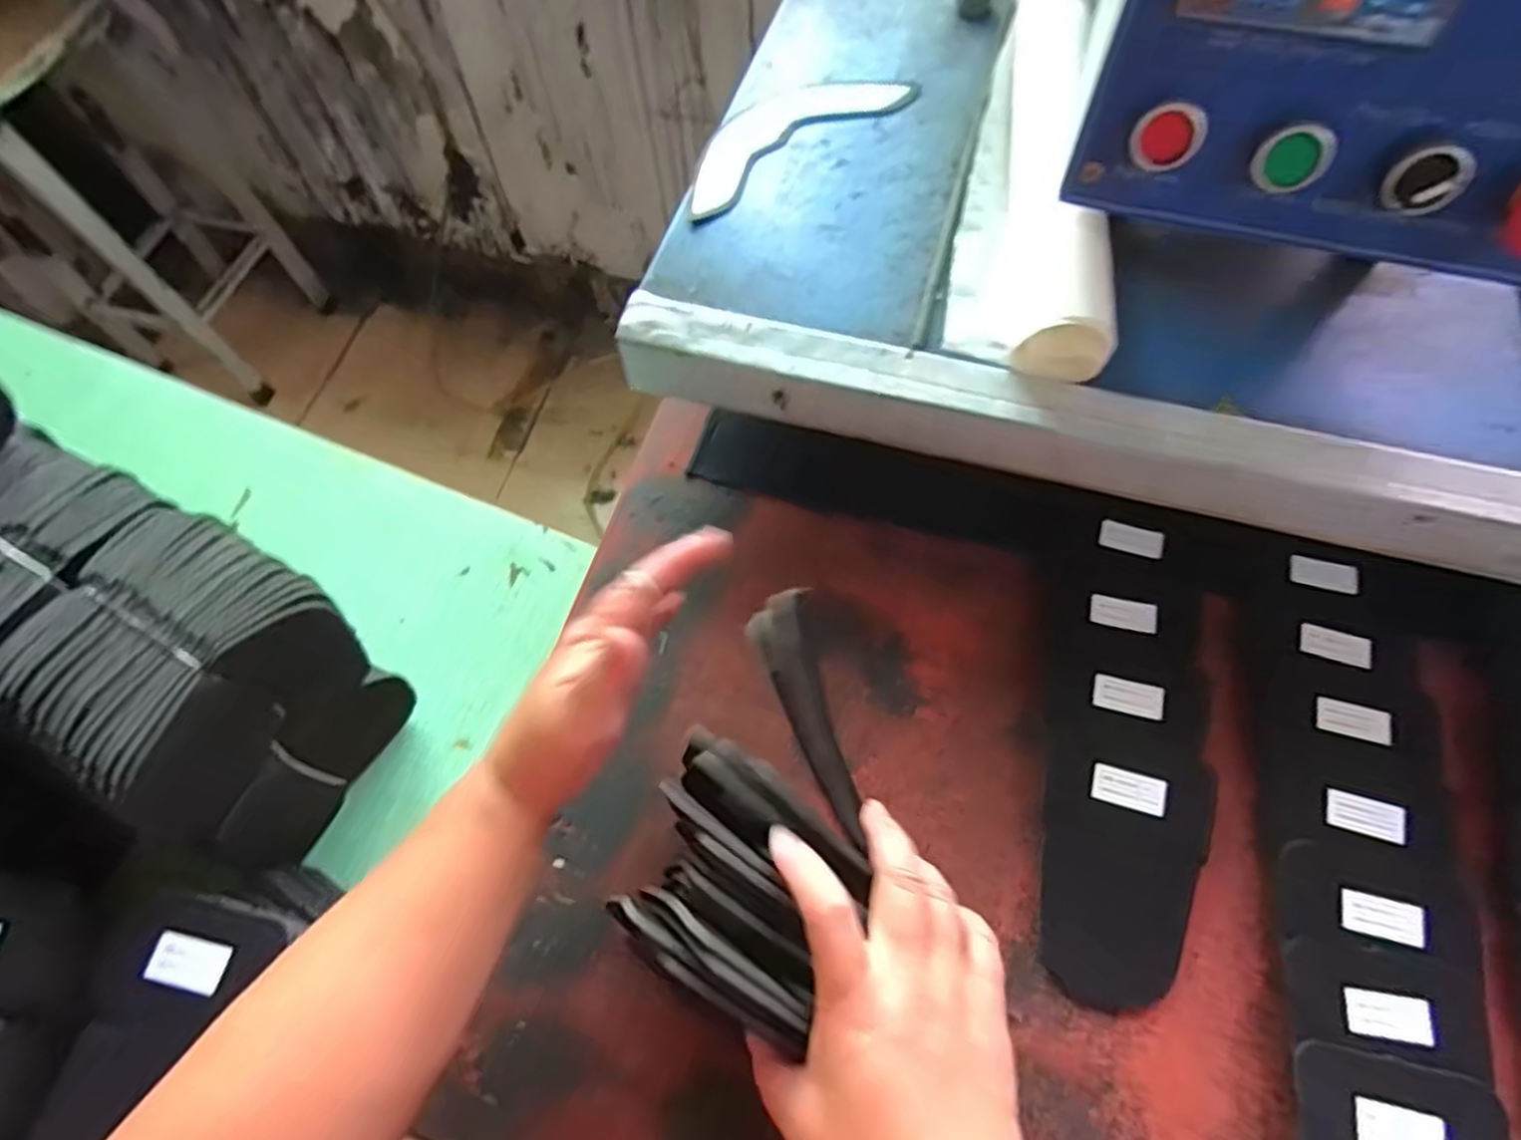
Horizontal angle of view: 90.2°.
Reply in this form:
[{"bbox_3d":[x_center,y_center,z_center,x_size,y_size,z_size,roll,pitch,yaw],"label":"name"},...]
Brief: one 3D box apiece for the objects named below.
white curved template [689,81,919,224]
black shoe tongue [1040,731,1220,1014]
[{"bbox_3d":[0.017,-0.316,0.543,0.197,0.009,0.070,-35,68,-14],"label":"white curved template"},{"bbox_3d":[0.208,0.172,0.437,0.089,0.007,0.144,13,72,9],"label":"black shoe tongue"}]

